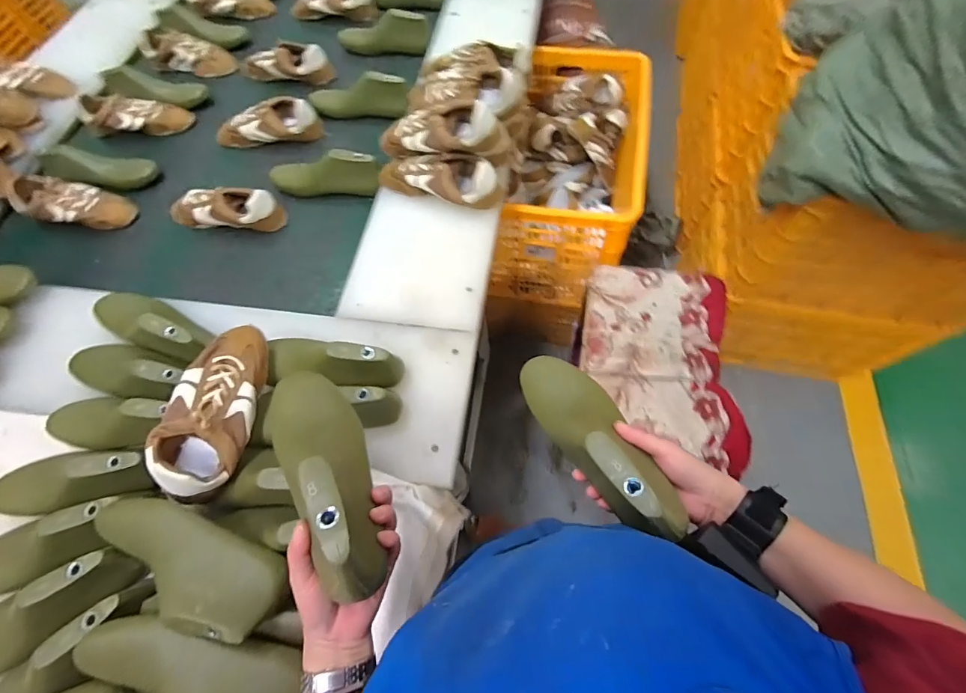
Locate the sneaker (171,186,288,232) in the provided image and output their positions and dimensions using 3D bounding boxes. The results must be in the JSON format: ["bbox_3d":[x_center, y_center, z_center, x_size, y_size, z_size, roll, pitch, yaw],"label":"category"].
[{"bbox_3d":[-0.535,-0.288,0.856,0.239,0.076,0.089,8,66,7],"label":"sneaker"}]

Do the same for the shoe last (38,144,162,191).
[{"bbox_3d":[-0.862,-0.394,0.938,0.239,0.075,0.079,0,64,-18],"label":"shoe last"}]

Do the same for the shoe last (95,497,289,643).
[{"bbox_3d":[-0.341,0.245,0.486,0.237,0.096,0.081,21,68,12],"label":"shoe last"}]

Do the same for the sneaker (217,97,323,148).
[{"bbox_3d":[-0.501,-0.513,0.970,0.246,0.079,0.089,-4,65,1],"label":"sneaker"}]

